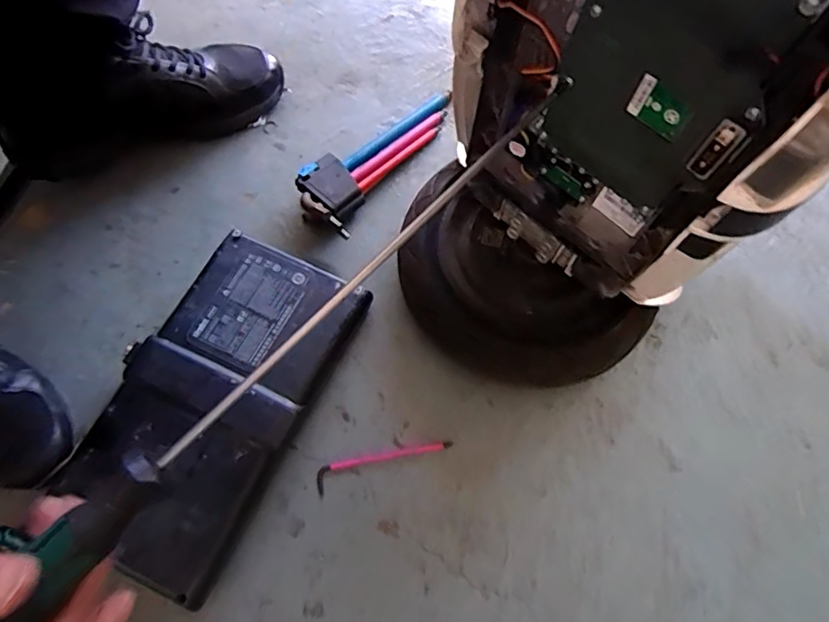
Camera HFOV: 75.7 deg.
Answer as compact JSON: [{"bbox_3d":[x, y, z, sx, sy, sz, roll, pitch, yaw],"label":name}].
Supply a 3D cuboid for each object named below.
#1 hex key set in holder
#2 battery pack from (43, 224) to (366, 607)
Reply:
[{"bbox_3d":[-0.044,-0.172,0.577,0.074,0.043,0.210,32,74,11],"label":"hex key set in holder"},{"bbox_3d":[-0.177,0.080,0.485,0.169,0.046,0.302,28,73,10],"label":"battery pack"}]

